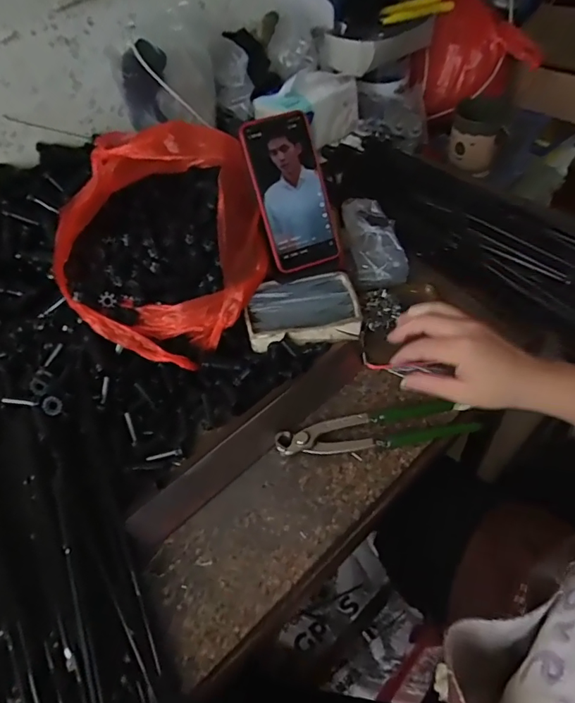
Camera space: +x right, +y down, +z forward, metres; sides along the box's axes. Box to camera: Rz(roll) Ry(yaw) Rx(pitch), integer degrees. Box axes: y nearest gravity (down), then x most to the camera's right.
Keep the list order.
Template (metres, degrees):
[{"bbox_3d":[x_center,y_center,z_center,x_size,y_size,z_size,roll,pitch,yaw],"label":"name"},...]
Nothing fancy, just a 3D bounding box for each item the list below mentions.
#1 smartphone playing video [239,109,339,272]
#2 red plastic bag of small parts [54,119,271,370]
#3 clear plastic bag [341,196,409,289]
[{"bbox_3d":[0.005,-0.175,0.552,0.075,0.163,0.016,-19,16,-10],"label":"smartphone playing video"},{"bbox_3d":[-0.143,-0.129,0.551,0.241,0.137,0.235,35,62,27],"label":"red plastic bag of small parts"},{"bbox_3d":[0.106,-0.141,0.618,0.065,0.044,0.125,-10,69,-13],"label":"clear plastic bag"}]

